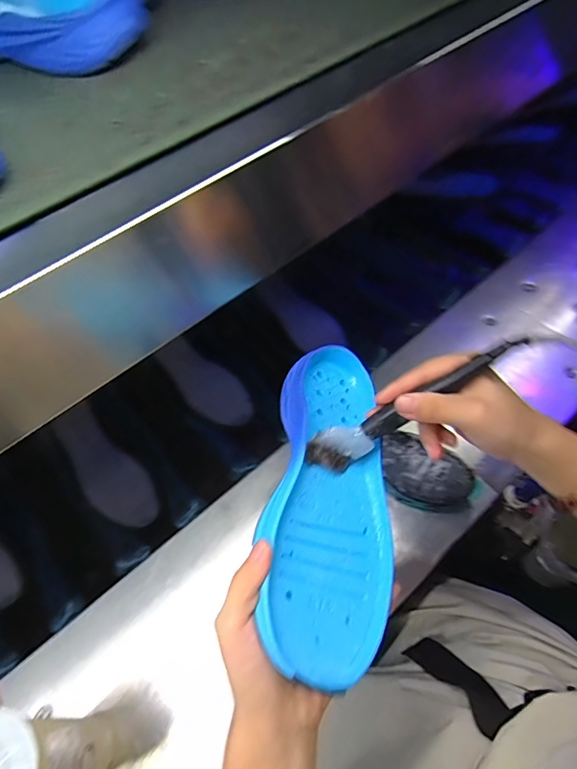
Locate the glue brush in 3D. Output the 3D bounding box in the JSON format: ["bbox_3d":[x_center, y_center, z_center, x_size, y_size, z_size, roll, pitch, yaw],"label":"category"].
[{"bbox_3d":[0.089,0.013,0.323,0.166,0.035,0.022,-35,57,17],"label":"glue brush"}]

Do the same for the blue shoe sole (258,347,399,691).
[{"bbox_3d":[0.033,0.068,0.329,0.099,0.041,0.248,20,47,-15],"label":"blue shoe sole"}]

